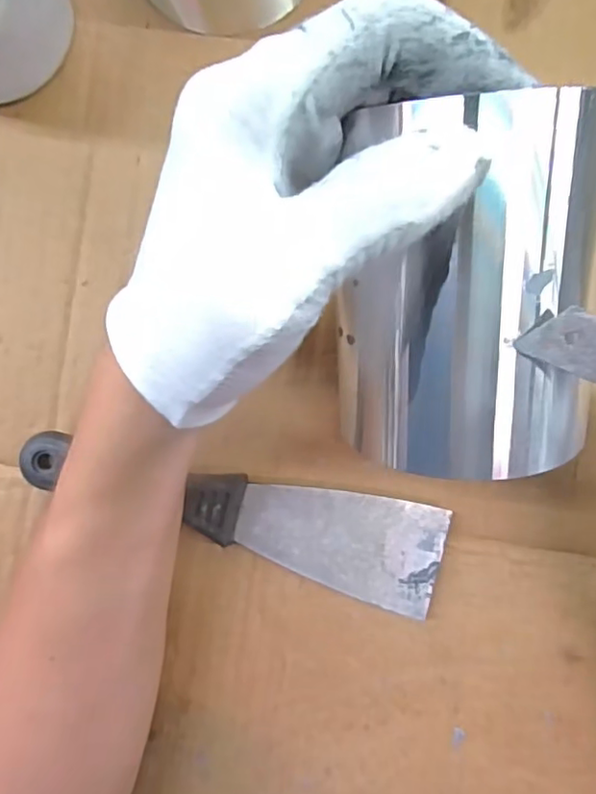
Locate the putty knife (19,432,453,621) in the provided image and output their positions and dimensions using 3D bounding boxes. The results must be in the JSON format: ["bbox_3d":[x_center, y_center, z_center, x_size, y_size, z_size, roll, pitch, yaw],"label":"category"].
[{"bbox_3d":[-0.029,0.055,0.261,0.185,0.016,0.046,11,91,2],"label":"putty knife"}]

